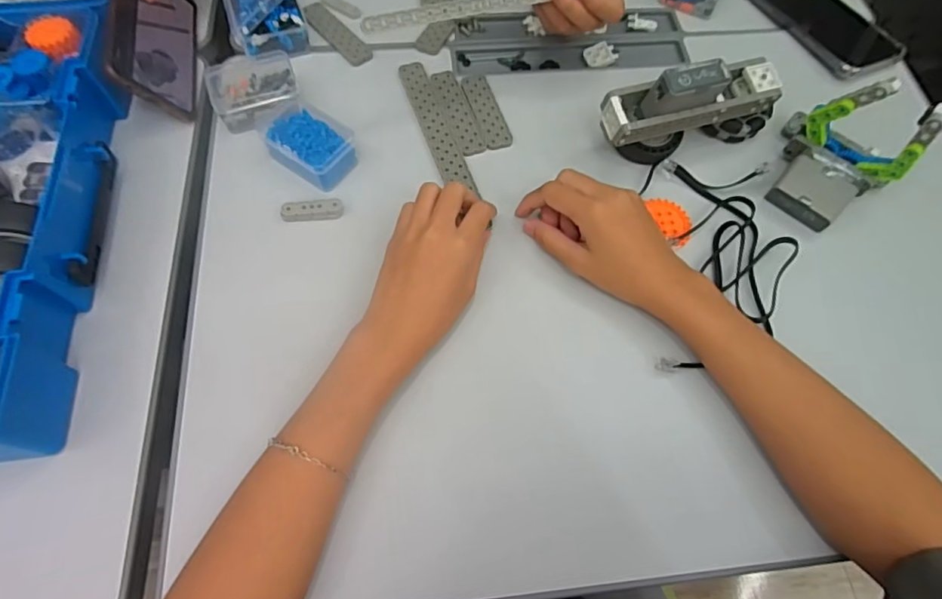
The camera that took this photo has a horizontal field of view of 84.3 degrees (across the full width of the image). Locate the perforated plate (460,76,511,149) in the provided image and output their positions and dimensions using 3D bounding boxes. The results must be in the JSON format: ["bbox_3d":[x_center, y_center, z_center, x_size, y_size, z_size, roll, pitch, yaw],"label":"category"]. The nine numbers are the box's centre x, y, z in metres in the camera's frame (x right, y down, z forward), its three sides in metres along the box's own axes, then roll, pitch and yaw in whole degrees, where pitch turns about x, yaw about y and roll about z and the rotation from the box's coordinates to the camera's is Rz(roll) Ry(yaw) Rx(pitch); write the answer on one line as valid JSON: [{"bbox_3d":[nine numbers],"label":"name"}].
[{"bbox_3d":[0.015,-0.179,0.495,0.026,0.007,0.086,-15,66,-9],"label":"perforated plate"}]

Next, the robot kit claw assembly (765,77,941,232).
[{"bbox_3d":[0.305,-0.132,0.428,0.080,0.094,0.099,-33,70,-16],"label":"robot kit claw assembly"}]

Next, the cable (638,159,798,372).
[{"bbox_3d":[0.208,-0.033,0.427,0.118,0.017,0.193,5,64,0],"label":"cable"}]

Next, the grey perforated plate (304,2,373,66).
[{"bbox_3d":[-0.137,-0.272,0.531,0.027,0.005,0.099,-37,71,-18],"label":"grey perforated plate"}]

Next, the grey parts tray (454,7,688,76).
[{"bbox_3d":[0.104,-0.274,0.548,0.249,0.010,0.088,-8,65,-6],"label":"grey parts tray"}]

